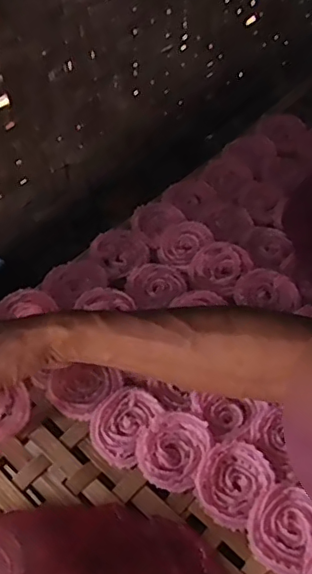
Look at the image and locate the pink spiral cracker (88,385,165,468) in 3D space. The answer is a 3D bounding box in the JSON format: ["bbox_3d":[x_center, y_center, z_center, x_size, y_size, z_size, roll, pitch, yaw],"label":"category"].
[{"bbox_3d":[-0.034,0.137,0.571,0.062,0.012,0.075,24,56,20],"label":"pink spiral cracker"}]

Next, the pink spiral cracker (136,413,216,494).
[{"bbox_3d":[0.016,0.157,0.549,0.064,0.013,0.071,23,56,20],"label":"pink spiral cracker"}]

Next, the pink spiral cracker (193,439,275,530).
[{"bbox_3d":[0.071,0.181,0.528,0.062,0.012,0.073,34,60,26],"label":"pink spiral cracker"}]

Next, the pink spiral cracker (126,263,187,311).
[{"bbox_3d":[-0.001,-0.003,0.680,0.065,0.008,0.068,-1,51,2],"label":"pink spiral cracker"}]

